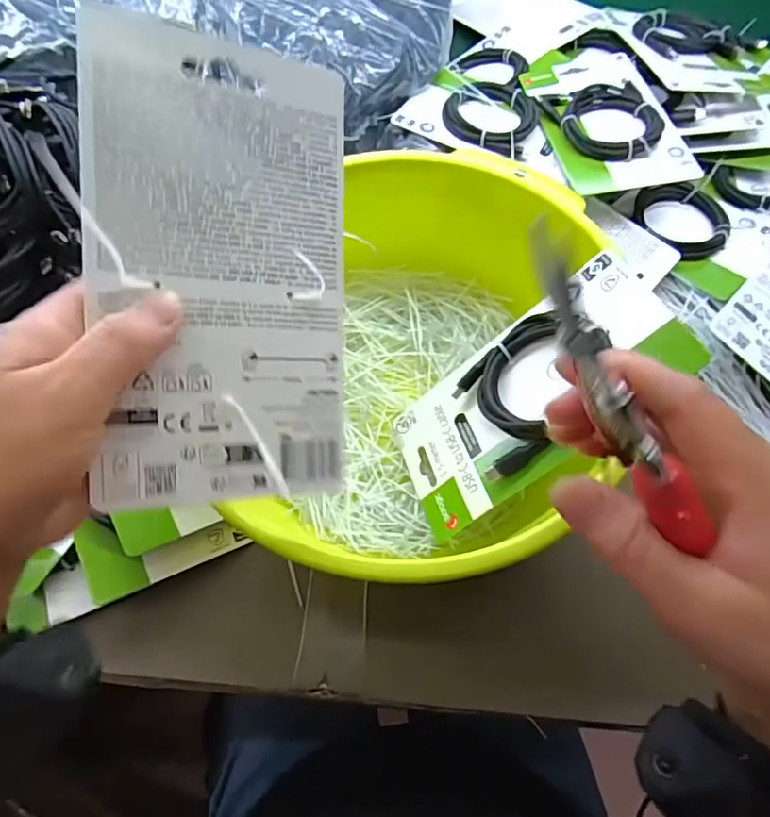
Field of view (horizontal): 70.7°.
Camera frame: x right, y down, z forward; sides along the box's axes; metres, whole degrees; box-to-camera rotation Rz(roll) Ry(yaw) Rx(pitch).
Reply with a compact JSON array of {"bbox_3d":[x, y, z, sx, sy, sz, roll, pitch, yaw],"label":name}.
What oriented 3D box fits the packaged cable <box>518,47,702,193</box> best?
[{"bbox_3d":[0.184,-0.263,0.472,0.101,0.022,0.204,-12,60,3],"label":"packaged cable"}]

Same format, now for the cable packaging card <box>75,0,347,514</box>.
[{"bbox_3d":[-0.062,-0.052,0.216,0.098,0.004,0.178,-2,95,-28],"label":"cable packaging card"}]

